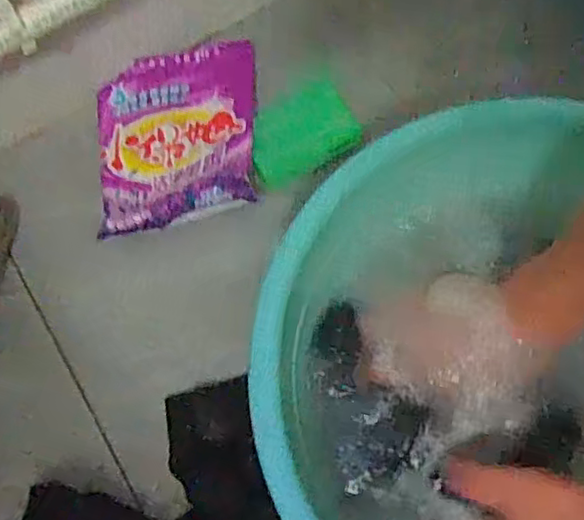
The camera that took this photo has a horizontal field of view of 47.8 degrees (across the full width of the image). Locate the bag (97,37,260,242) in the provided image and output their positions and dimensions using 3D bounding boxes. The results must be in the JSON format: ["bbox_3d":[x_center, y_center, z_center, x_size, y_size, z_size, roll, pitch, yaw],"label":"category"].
[{"bbox_3d":[-0.110,-0.126,0.624,0.151,0.040,0.194,-6,70,0],"label":"bag"}]

